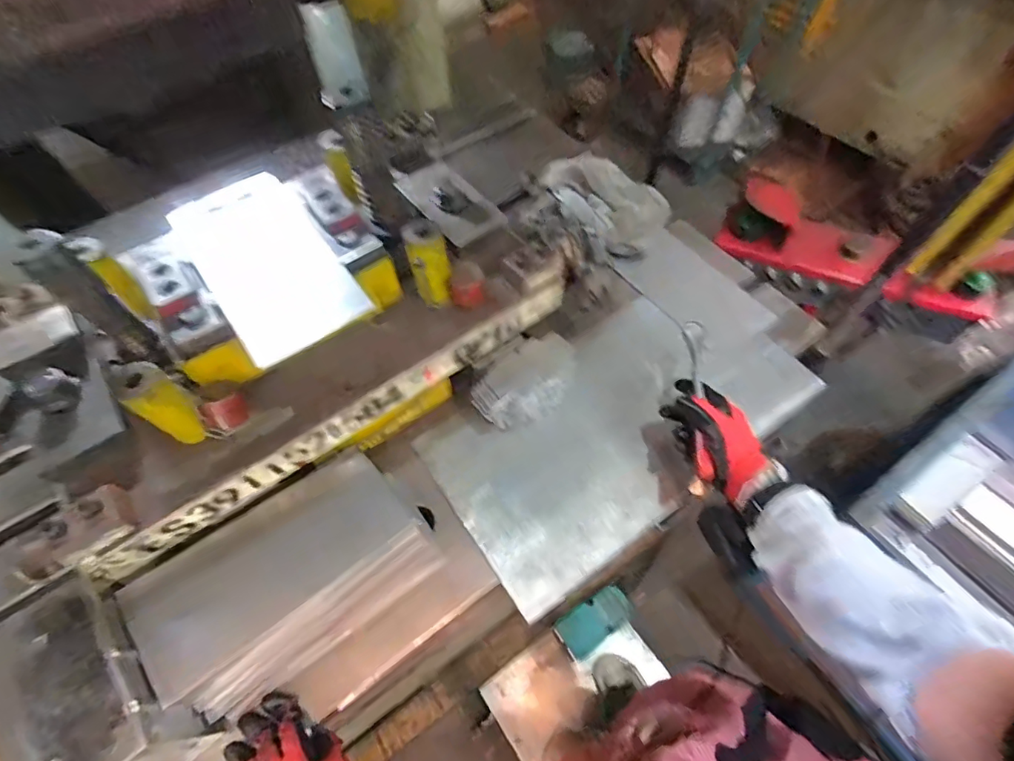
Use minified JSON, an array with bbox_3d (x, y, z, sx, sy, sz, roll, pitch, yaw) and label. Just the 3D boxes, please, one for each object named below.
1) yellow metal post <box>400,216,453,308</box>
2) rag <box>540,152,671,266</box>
[{"bbox_3d":[-0.086,-0.130,0.561,0.042,0.094,0.040,-15,59,-7],"label":"yellow metal post"},{"bbox_3d":[0.168,-0.292,0.808,0.156,0.069,0.196,-28,61,-14],"label":"rag"}]

